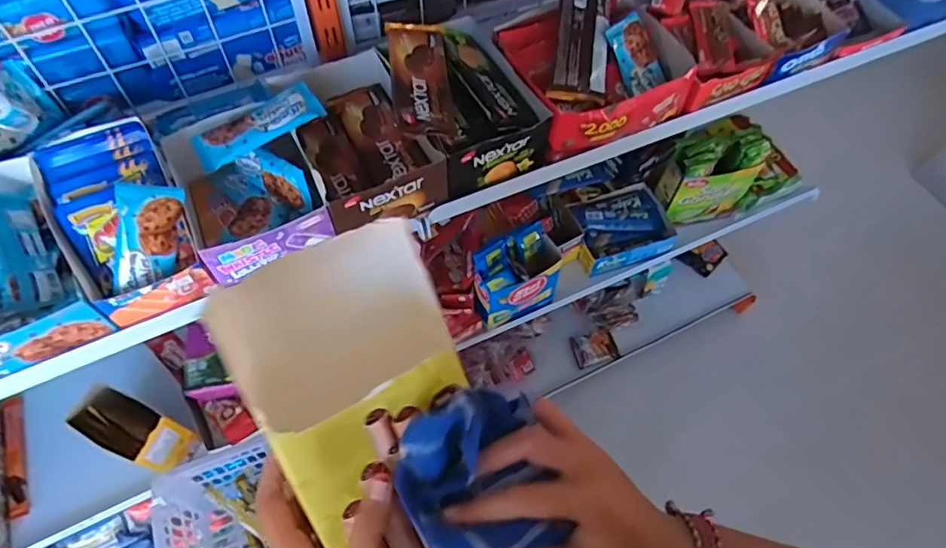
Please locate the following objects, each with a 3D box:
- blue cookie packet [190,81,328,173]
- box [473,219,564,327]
[{"bbox_3d":[-0.216,-0.151,0.556,0.127,0.024,0.058,-23,63,-14],"label":"blue cookie packet"},{"bbox_3d":[0.070,0.005,0.894,0.132,0.154,0.071,-20,62,-13],"label":"box"}]

